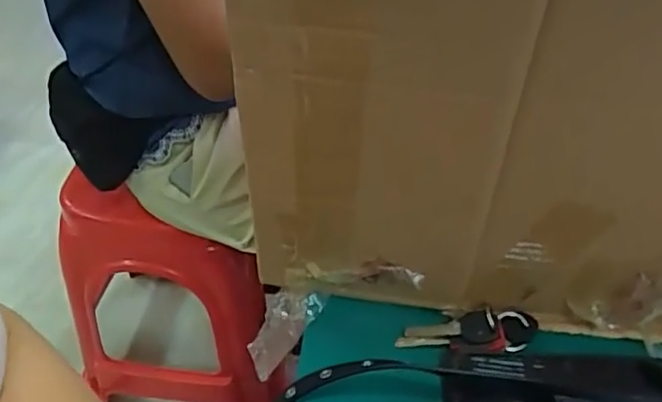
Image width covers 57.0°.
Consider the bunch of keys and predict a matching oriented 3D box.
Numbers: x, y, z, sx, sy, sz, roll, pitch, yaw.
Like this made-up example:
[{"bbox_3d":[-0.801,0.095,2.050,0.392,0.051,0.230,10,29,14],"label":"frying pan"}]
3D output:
[{"bbox_3d":[0.106,0.100,0.467,0.106,0.017,0.033,-2,43,-2],"label":"bunch of keys"}]

